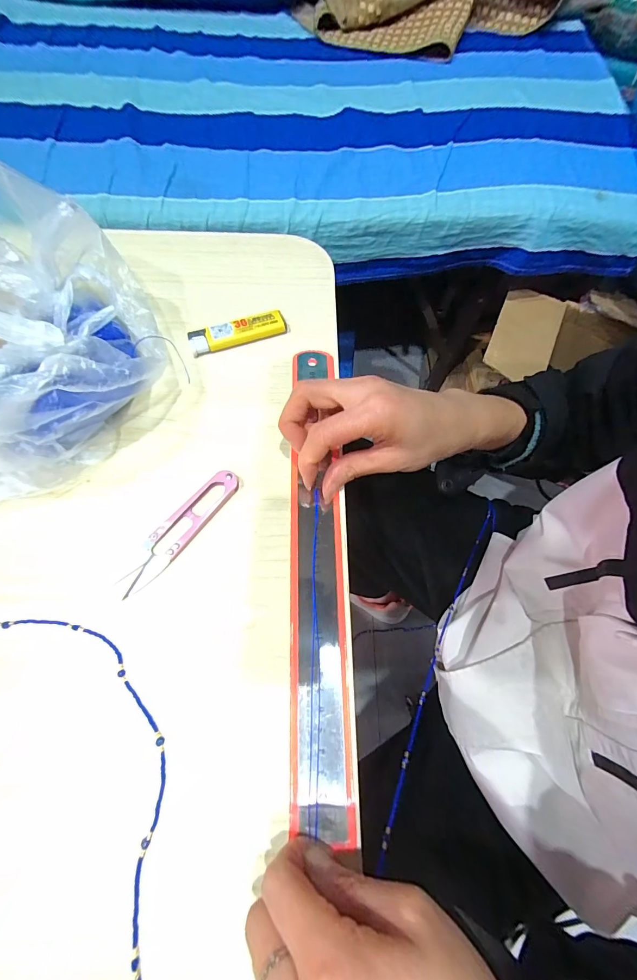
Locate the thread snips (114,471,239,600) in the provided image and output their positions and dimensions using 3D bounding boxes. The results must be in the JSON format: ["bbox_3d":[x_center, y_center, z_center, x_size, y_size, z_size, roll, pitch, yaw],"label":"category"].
[{"bbox_3d":[-0.093,0.025,0.245,0.023,0.005,0.101,37,71,13],"label":"thread snips"}]

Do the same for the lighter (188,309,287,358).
[{"bbox_3d":[-0.069,-0.134,0.312,0.081,0.012,0.021,-19,69,-9],"label":"lighter"}]

